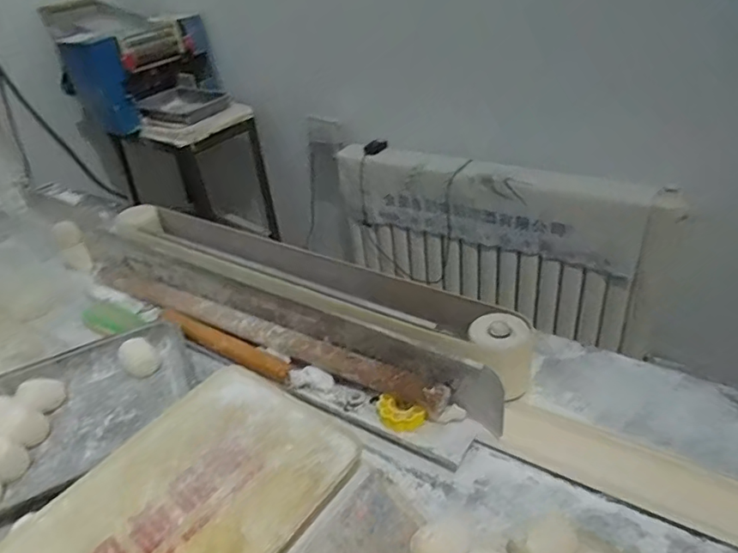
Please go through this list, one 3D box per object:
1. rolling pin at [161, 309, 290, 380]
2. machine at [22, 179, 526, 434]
[{"bbox_3d":[-0.229,0.106,0.855,0.294,0.037,0.032,20,45,33],"label":"rolling pin"},{"bbox_3d":[-0.170,0.002,0.933,0.902,0.107,0.170,17,43,30],"label":"machine"}]

